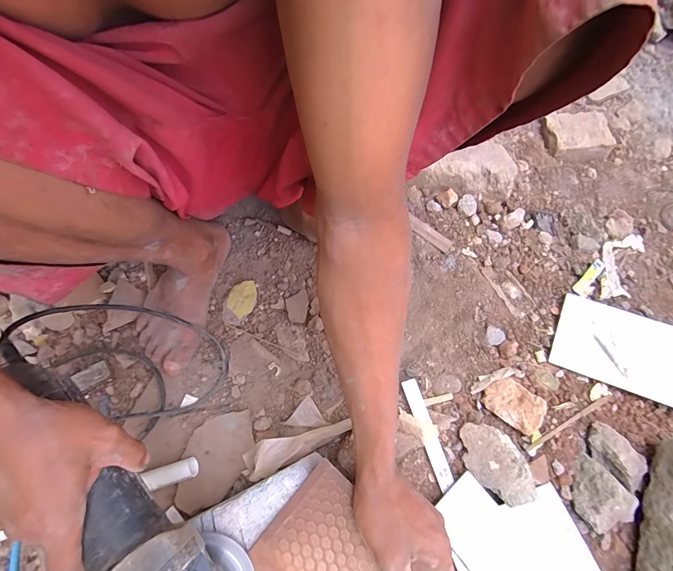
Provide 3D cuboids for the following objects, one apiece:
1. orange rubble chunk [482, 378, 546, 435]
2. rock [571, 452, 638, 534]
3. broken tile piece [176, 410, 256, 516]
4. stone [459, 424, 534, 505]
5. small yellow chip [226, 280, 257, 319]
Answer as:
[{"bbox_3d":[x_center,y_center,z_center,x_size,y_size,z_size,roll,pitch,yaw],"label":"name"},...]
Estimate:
[{"bbox_3d":[0.220,0.145,0.433,0.066,0.023,0.050,34,73,15],"label":"orange rubble chunk"},{"bbox_3d":[0.295,0.236,0.395,0.054,0.024,0.064,-35,71,-11],"label":"rock"},{"bbox_3d":[-0.149,0.213,0.429,0.096,0.012,0.091,-17,69,-5],"label":"broken tile piece"},{"bbox_3d":[0.184,0.206,0.409,0.054,0.022,0.093,-27,70,-8],"label":"stone"},{"bbox_3d":[-0.138,0.018,0.508,0.041,0.004,0.056,9,69,6],"label":"small yellow chip"}]

